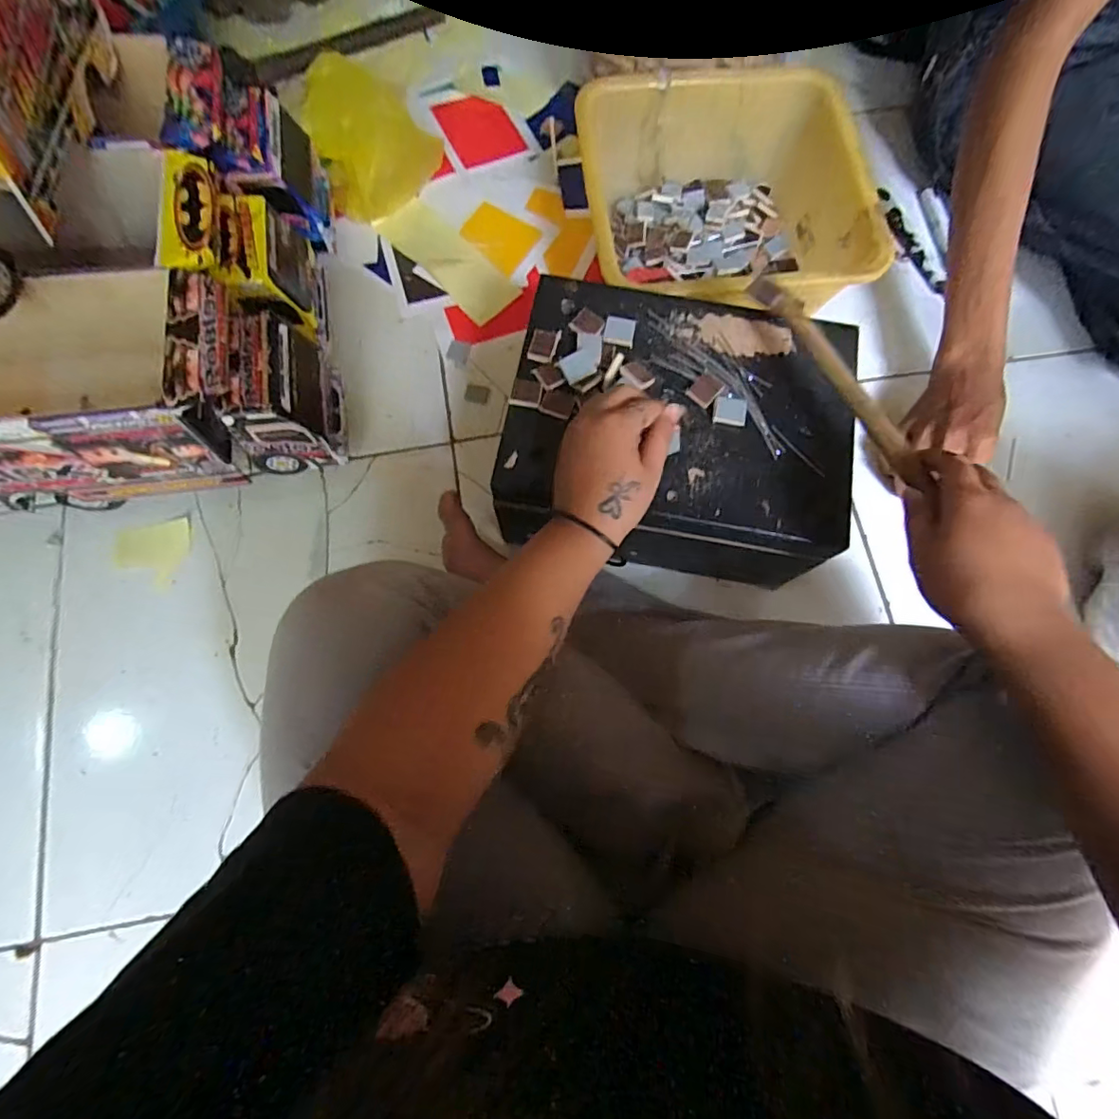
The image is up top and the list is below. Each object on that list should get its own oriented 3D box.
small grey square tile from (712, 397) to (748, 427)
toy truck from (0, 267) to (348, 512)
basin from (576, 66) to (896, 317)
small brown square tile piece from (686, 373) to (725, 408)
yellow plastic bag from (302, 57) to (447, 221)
[{"bbox_3d":[0.137,-0.119,0.426,0.026,0.004,0.024,11,75,2],"label":"small grey square tile"},{"bbox_3d":[-0.384,-0.151,0.474,0.332,0.183,0.167,-9,75,-3],"label":"toy truck"},{"bbox_3d":[0.161,-0.364,0.565,0.290,0.122,0.290,0,75,-1],"label":"basin"},{"bbox_3d":[0.118,-0.138,0.431,0.021,0.004,0.028,43,78,10],"label":"small brown square tile piece"},{"bbox_3d":[-0.208,-0.461,0.592,0.112,0.121,0.097,9,75,2],"label":"yellow plastic bag"}]

